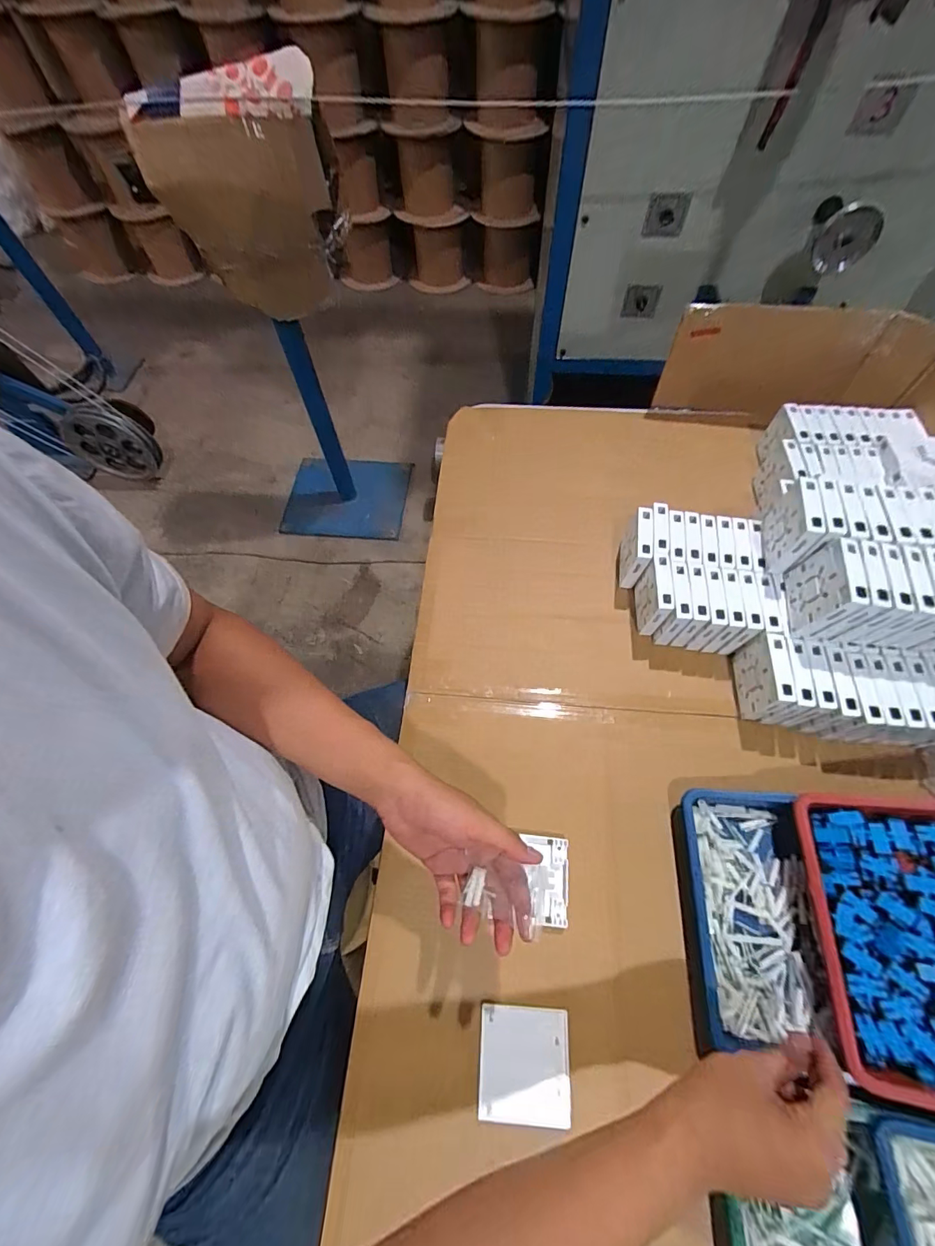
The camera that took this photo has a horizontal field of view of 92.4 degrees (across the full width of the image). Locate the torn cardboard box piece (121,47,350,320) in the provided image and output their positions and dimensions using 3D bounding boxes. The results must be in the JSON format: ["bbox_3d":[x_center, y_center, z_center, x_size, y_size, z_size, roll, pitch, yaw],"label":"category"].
[{"bbox_3d":[-0.420,-0.825,0.892,0.327,0.357,0.093,-3,64,0],"label":"torn cardboard box piece"}]

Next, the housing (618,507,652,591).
[{"bbox_3d":[0.244,-0.106,0.652,0.025,0.084,0.086,7,64,5],"label":"housing"}]

